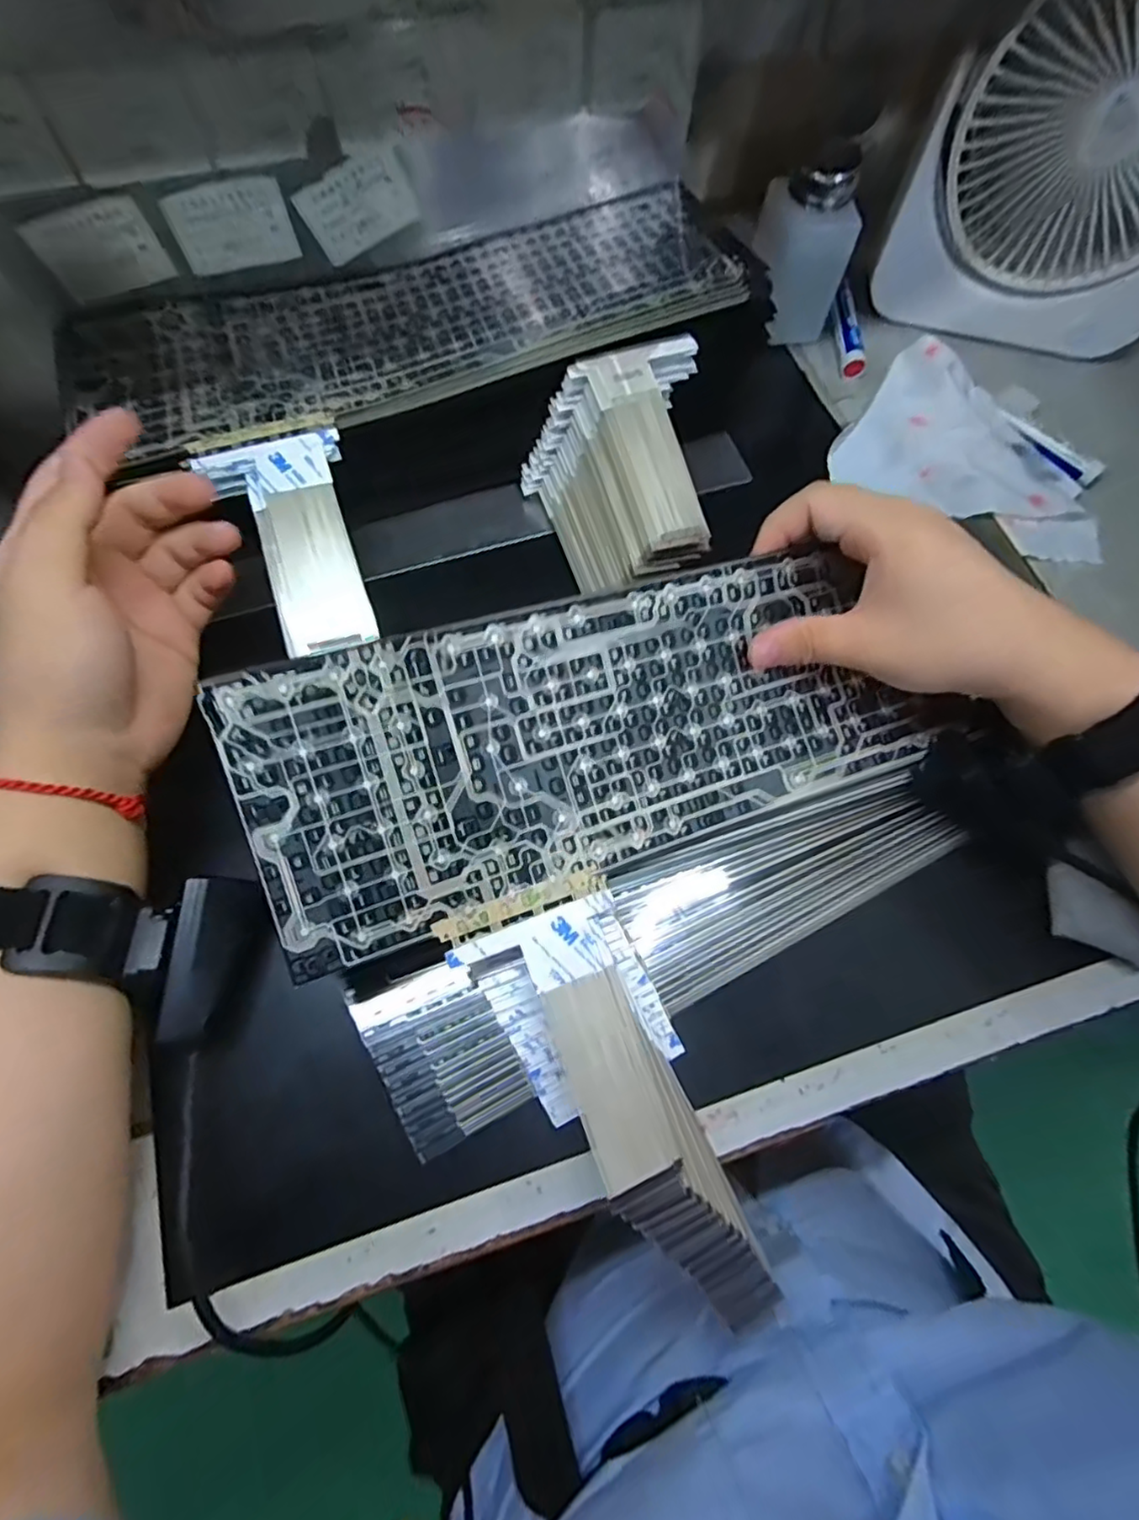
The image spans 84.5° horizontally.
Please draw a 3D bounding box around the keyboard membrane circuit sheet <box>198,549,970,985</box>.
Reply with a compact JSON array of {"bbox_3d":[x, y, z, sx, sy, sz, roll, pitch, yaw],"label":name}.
[{"bbox_3d":[0.022,-0.013,0.280,0.306,0.009,0.120,-17,95,-17],"label":"keyboard membrane circuit sheet"}]

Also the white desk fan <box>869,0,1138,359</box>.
[{"bbox_3d":[0.308,-0.351,0.373,0.187,0.179,0.051,10,69,2],"label":"white desk fan"}]

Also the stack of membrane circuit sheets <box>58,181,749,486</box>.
[{"bbox_3d":[-0.091,-0.249,0.345,0.360,0.031,0.132,-18,70,-8],"label":"stack of membrane circuit sheets"}]

